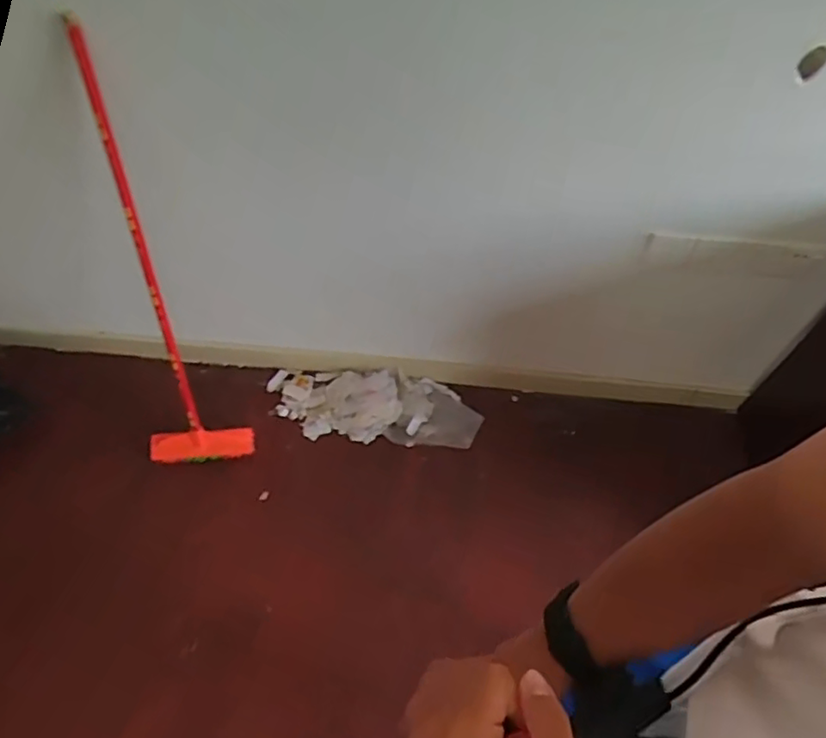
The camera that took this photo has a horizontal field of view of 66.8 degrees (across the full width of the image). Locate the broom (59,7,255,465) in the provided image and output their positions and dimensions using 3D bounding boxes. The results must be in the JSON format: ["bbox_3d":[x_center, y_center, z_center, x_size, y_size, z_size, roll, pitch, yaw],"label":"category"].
[{"bbox_3d":[-0.514,-0.170,1.226,0.222,0.893,0.079,-6,35,-3],"label":"broom"}]

